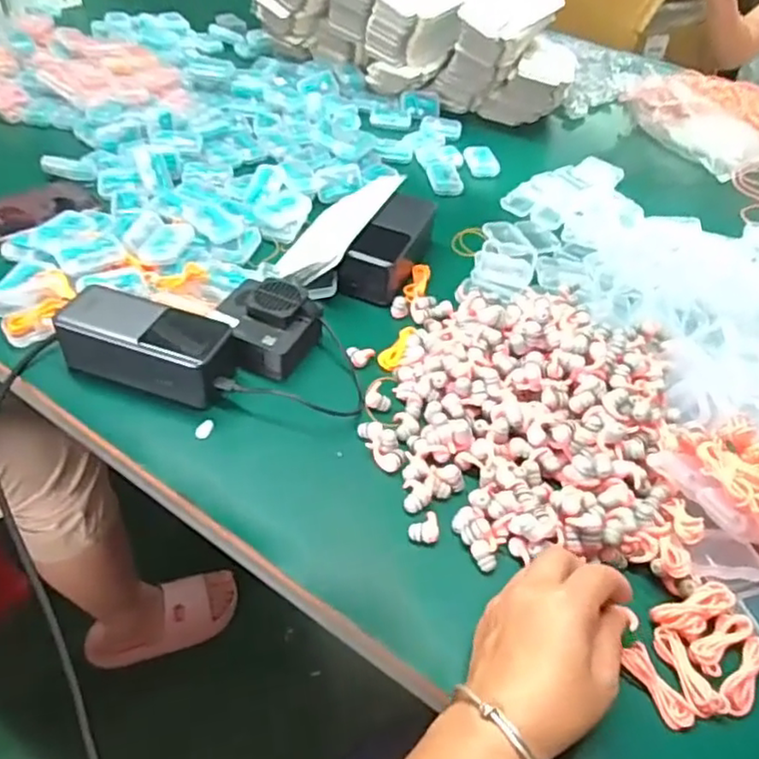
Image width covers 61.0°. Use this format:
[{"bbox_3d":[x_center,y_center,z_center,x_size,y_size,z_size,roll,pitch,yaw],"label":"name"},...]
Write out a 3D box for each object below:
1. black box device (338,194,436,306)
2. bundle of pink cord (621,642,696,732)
[{"bbox_3d":[0.012,-0.130,0.626,0.055,0.049,0.137,19,46,12],"label":"black box device"},{"bbox_3d":[0.160,0.176,0.369,0.014,0.012,0.046,-20,51,-25],"label":"bundle of pink cord"}]

